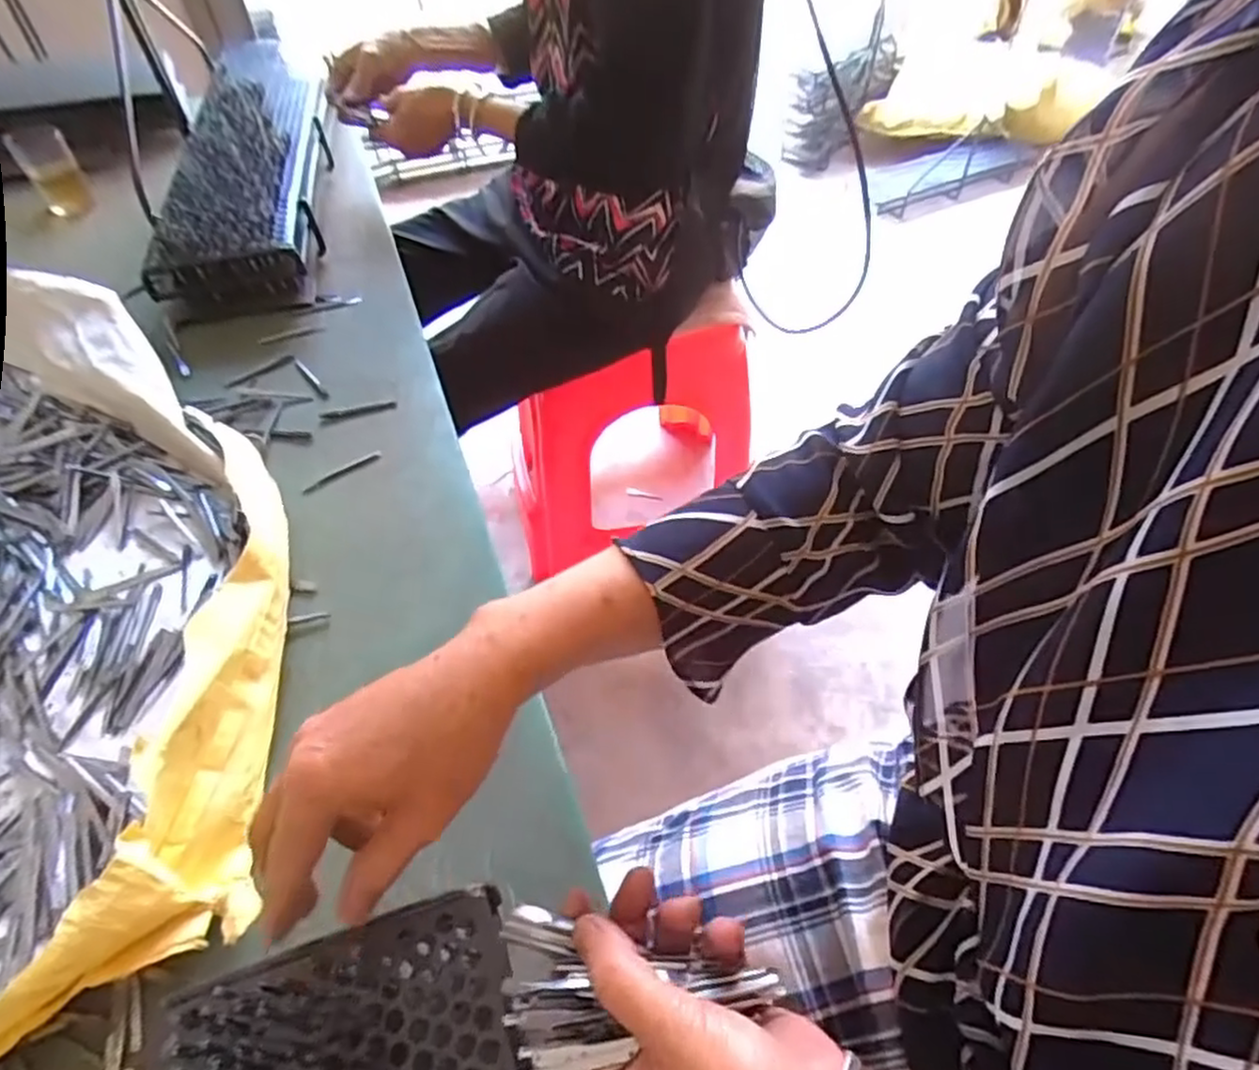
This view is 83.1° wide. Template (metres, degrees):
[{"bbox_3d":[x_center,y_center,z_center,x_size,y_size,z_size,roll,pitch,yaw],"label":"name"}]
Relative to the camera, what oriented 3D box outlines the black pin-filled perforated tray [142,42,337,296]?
[{"bbox_3d":[-0.457,-0.466,0.875,0.155,0.074,0.555,-9,52,-7],"label":"black pin-filled perforated tray"}]

